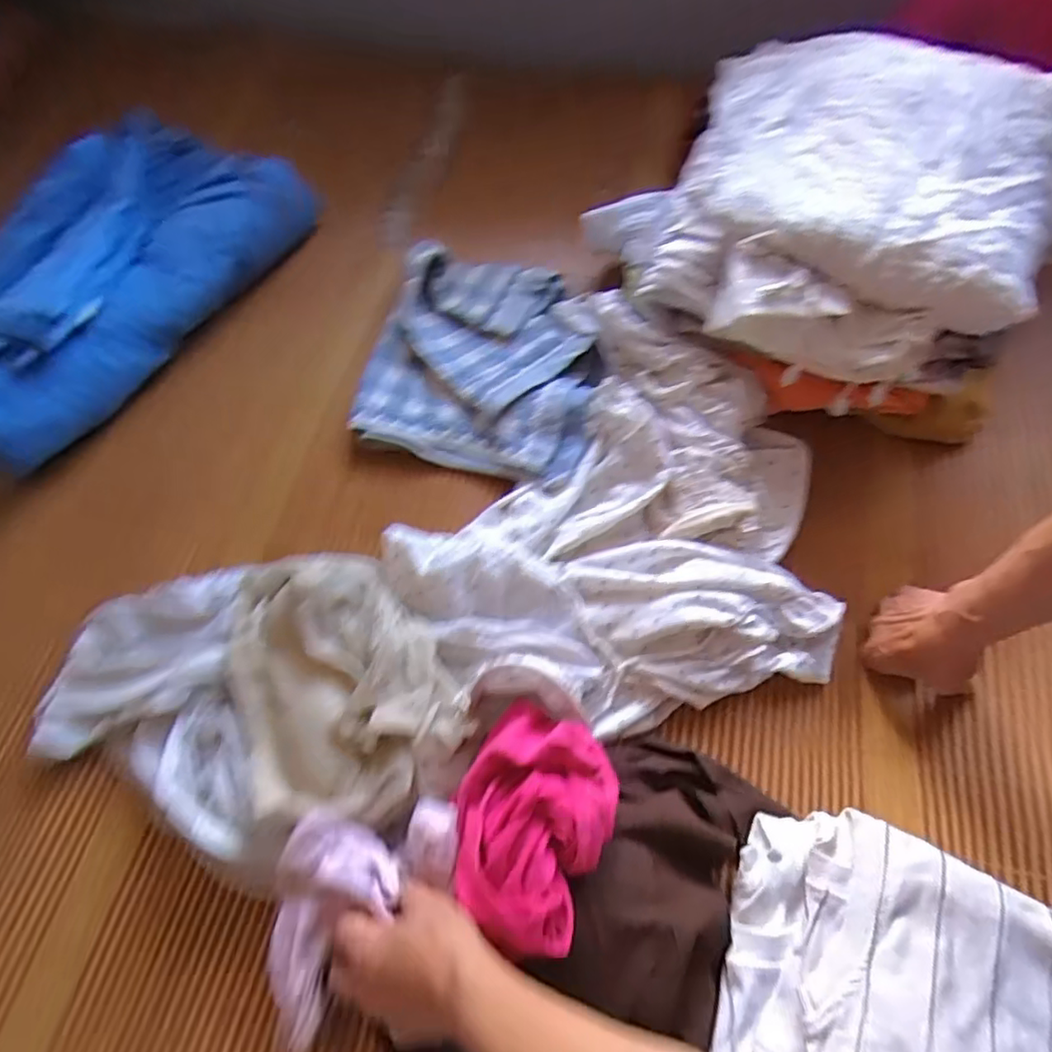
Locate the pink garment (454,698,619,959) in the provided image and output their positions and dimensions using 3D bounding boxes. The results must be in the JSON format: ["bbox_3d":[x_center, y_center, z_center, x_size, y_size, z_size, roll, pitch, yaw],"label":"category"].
[{"bbox_3d":[0.002,0.200,0.430,0.107,0.043,0.145,22,67,13],"label":"pink garment"}]

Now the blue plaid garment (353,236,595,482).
[{"bbox_3d":[-0.046,-0.180,0.670,0.245,0.040,0.275,8,65,6],"label":"blue plaid garment"}]

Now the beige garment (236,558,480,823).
[{"bbox_3d":[-0.156,0.110,0.495,0.155,0.048,0.236,-27,66,-10],"label":"beige garment"}]

